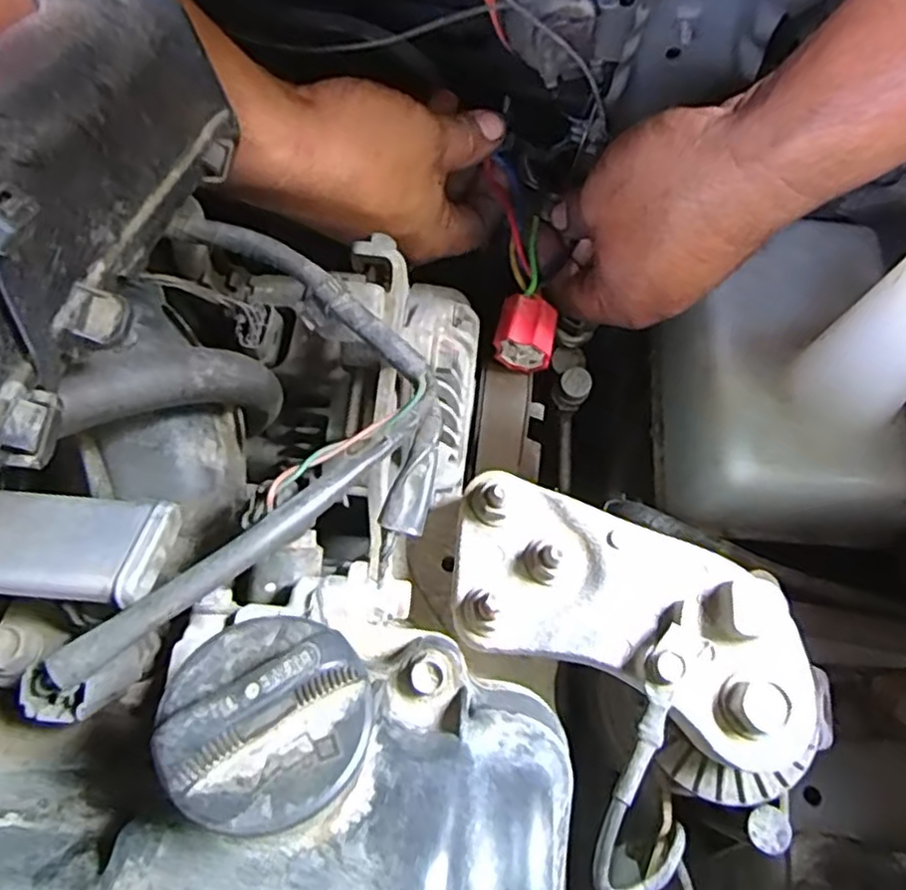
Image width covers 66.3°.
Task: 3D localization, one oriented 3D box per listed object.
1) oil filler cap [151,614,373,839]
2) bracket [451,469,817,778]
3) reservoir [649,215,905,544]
[{"bbox_3d":[-0.042,0.060,0.155,0.045,0.027,0.045,2,50,-2],"label":"oil filler cap"},{"bbox_3d":[0.064,0.060,0.253,0.138,0.028,0.064,23,70,8],"label":"bracket"},{"bbox_3d":[0.175,-0.038,0.307,0.124,0.201,0.135,-13,69,-6],"label":"reservoir"}]

